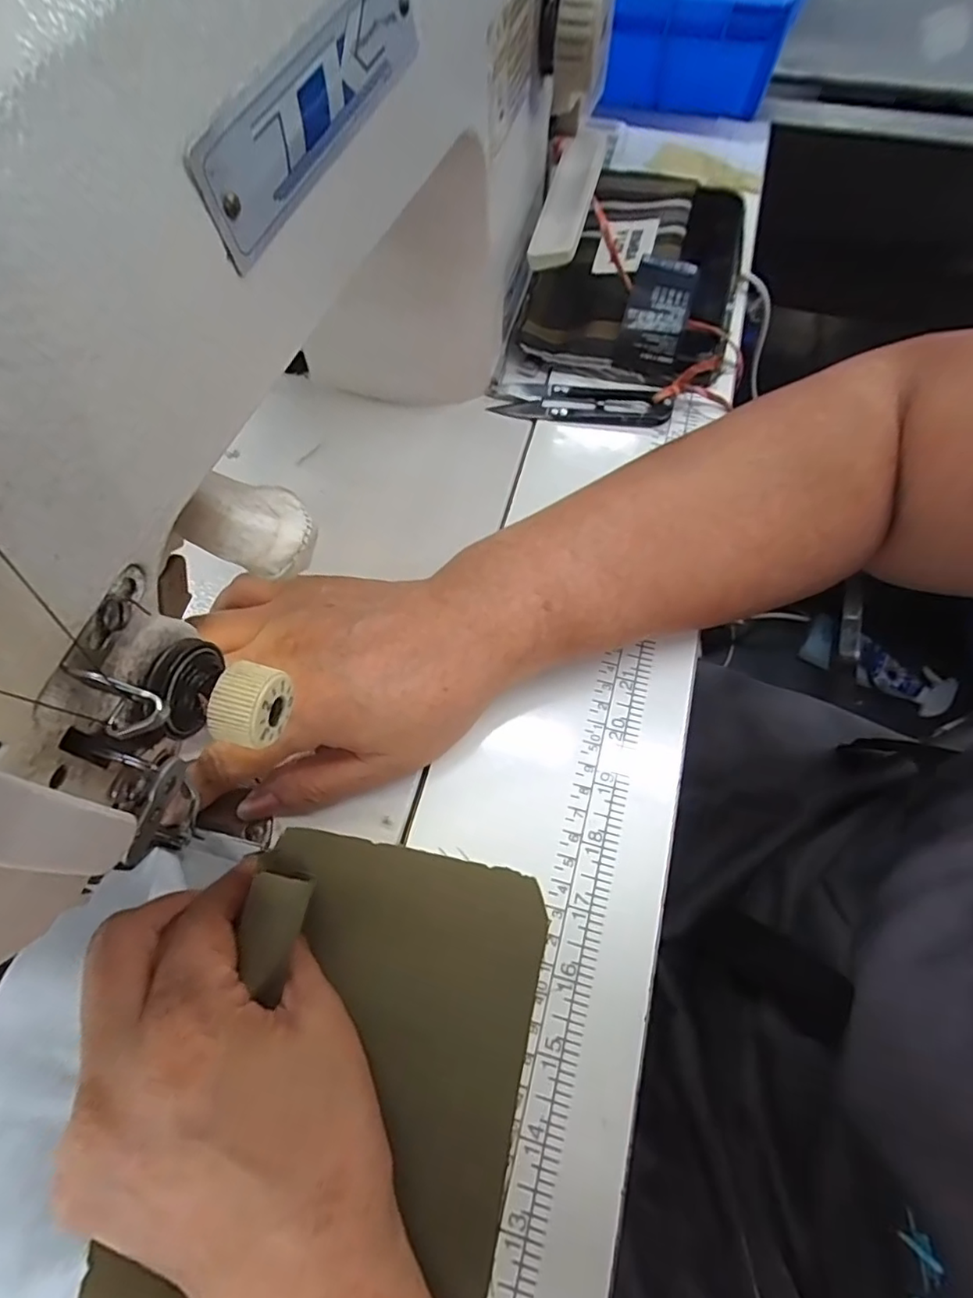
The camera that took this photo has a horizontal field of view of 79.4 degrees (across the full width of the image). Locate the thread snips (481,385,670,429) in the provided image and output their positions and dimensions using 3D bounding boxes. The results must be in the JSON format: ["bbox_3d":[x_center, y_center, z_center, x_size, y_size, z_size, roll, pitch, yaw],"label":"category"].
[{"bbox_3d":[0.056,-0.142,0.339,0.097,0.013,0.023,10,65,5],"label":"thread snips"}]

